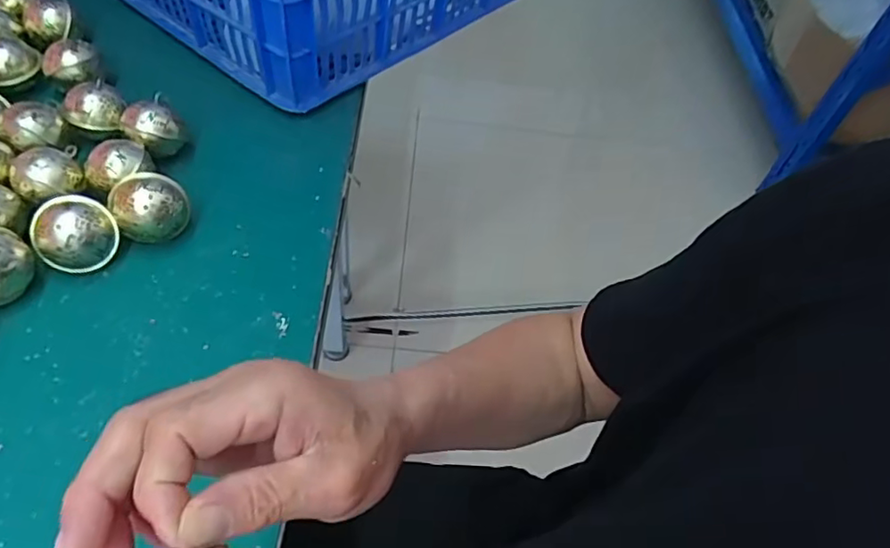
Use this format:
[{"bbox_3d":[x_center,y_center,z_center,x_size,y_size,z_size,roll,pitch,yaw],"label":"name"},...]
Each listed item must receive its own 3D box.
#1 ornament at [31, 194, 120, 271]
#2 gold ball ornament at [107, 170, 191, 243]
[{"bbox_3d":[-0.305,-0.032,0.507,0.060,0.046,0.055,-36,66,-27],"label":"ornament"},{"bbox_3d":[-0.253,-0.055,0.528,0.059,0.051,0.054,-21,60,-20],"label":"gold ball ornament"}]

